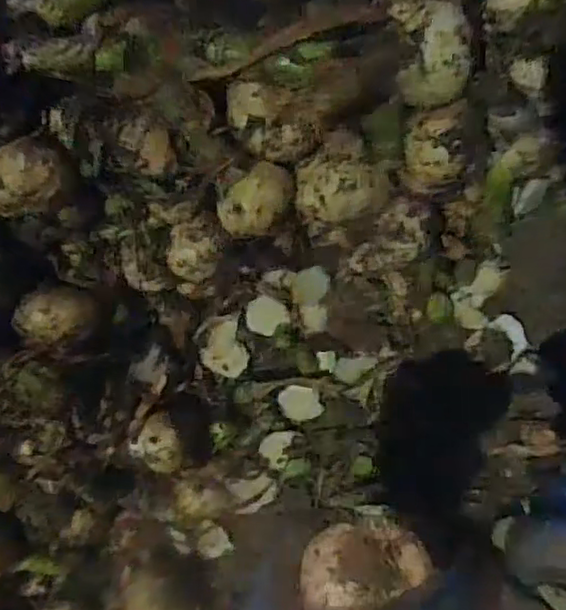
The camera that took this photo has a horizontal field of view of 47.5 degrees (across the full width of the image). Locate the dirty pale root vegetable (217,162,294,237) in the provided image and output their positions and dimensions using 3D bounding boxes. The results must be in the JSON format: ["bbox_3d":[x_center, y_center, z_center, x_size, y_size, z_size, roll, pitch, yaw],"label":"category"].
[{"bbox_3d":[-0.013,-0.059,0.371,0.044,0.026,0.029,-45,86,8],"label":"dirty pale root vegetable"}]

